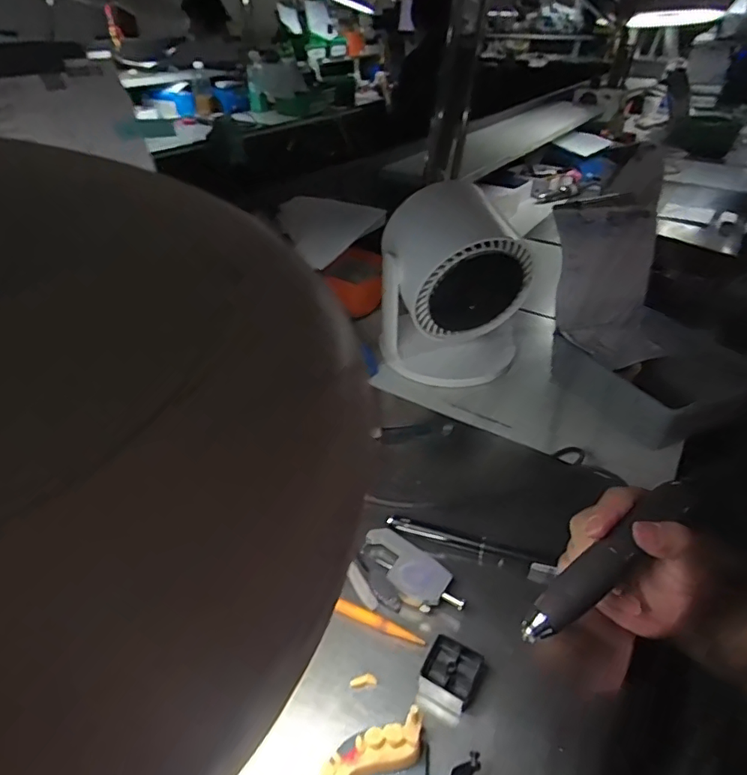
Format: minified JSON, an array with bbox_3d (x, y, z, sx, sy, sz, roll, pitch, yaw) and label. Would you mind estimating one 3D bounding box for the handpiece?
[{"bbox_3d":[0.158,0.104,0.334,0.171,0.030,0.023,-27,44,-28],"label":"handpiece"}]

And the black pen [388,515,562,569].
[{"bbox_3d":[0.078,0.130,0.433,0.135,0.015,0.015,10,38,14],"label":"black pen"}]

